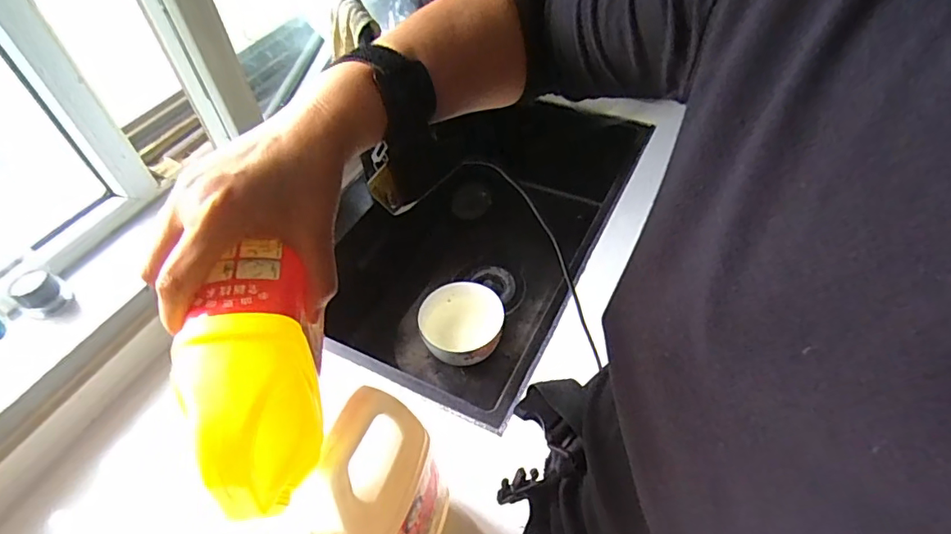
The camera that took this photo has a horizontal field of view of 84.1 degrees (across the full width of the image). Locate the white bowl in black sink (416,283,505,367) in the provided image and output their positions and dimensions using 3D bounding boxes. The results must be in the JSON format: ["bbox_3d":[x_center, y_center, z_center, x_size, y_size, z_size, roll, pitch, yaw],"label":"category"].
[{"bbox_3d":[-0.023,0.107,0.917,0.142,0.077,0.137,-3,50,3],"label":"white bowl in black sink"}]

